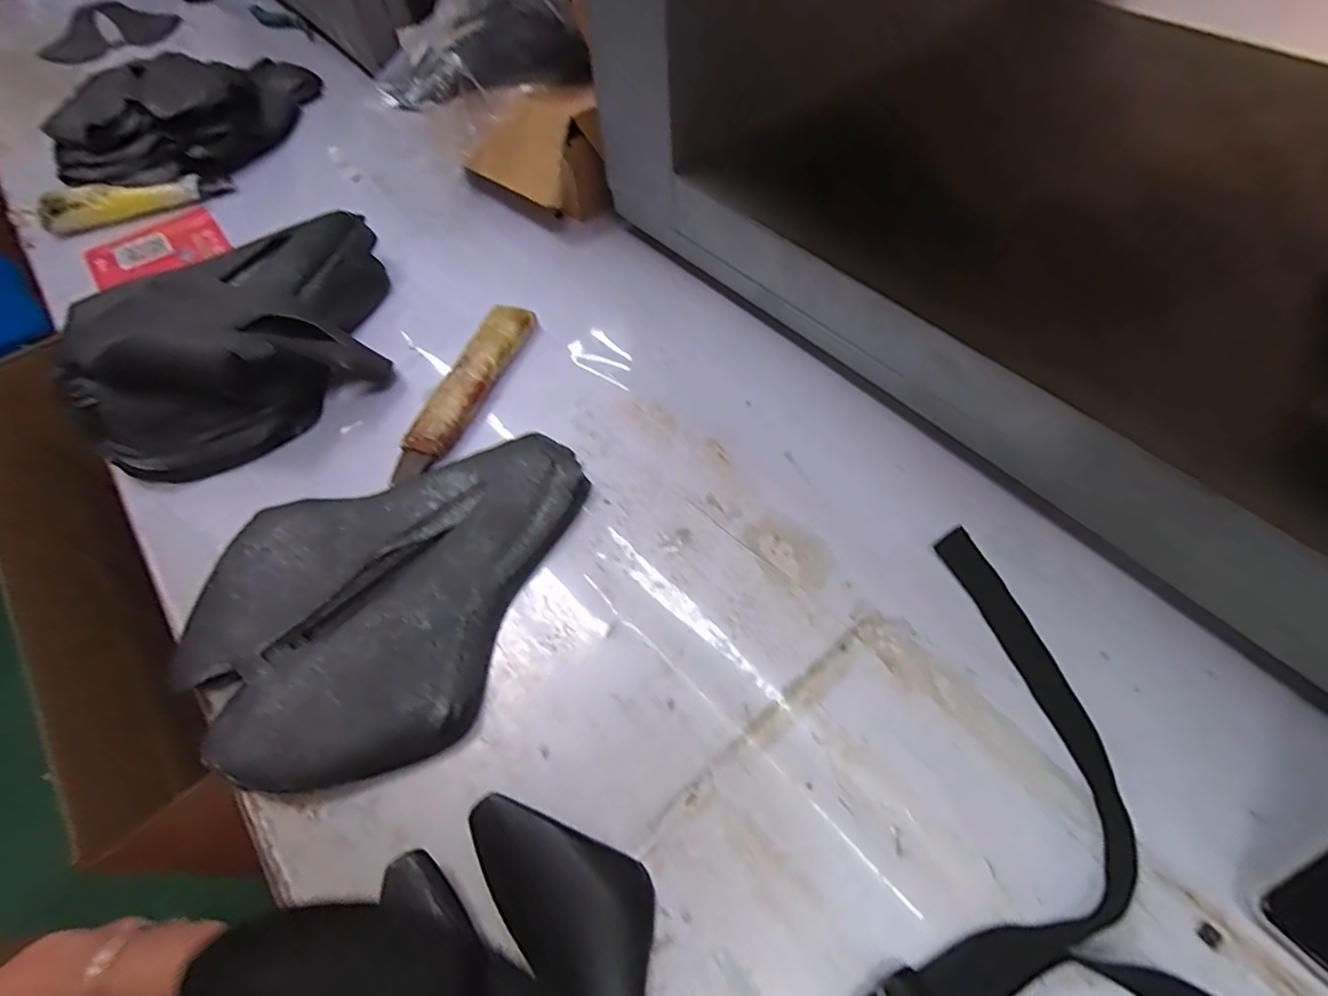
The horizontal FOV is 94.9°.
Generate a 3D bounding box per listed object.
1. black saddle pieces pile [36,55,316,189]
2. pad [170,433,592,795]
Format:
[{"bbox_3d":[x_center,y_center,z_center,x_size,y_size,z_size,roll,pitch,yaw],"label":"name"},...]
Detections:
[{"bbox_3d":[-0.533,-0.446,0.680,0.280,0.063,0.207,-31,60,-19],"label":"black saddle pieces pile"},{"bbox_3d":[-0.175,0.045,0.378,0.184,0.023,0.241,19,60,15],"label":"pad"}]

